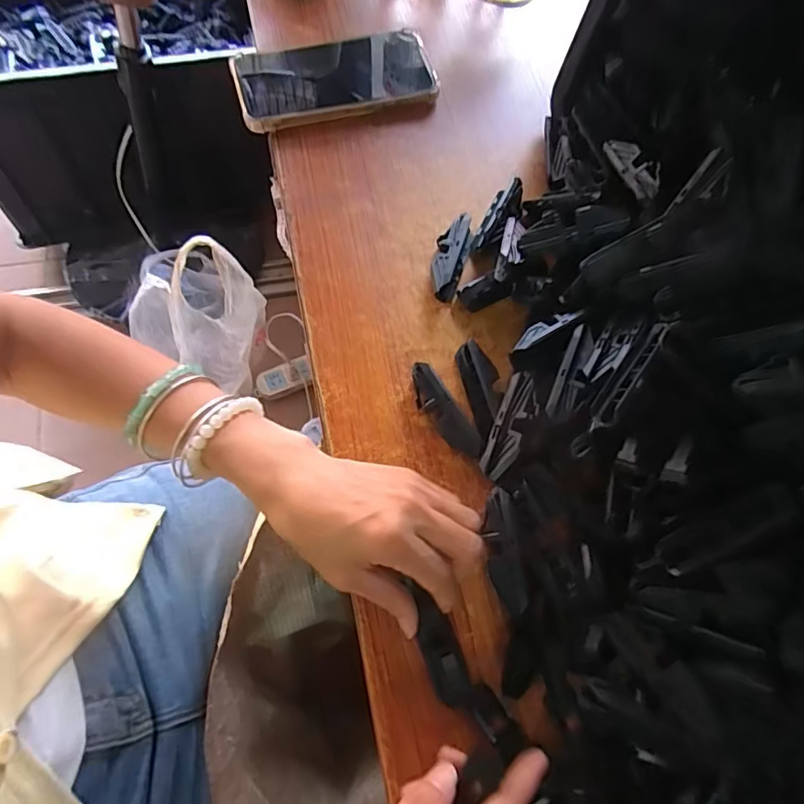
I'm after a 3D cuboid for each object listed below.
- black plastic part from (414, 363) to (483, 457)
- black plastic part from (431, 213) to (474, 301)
[{"bbox_3d":[0.028,0.007,0.346,0.018,0.020,0.070,-32,75,-16],"label":"black plastic part"},{"bbox_3d":[0.036,-0.110,0.395,0.024,0.020,0.068,18,69,1],"label":"black plastic part"}]

